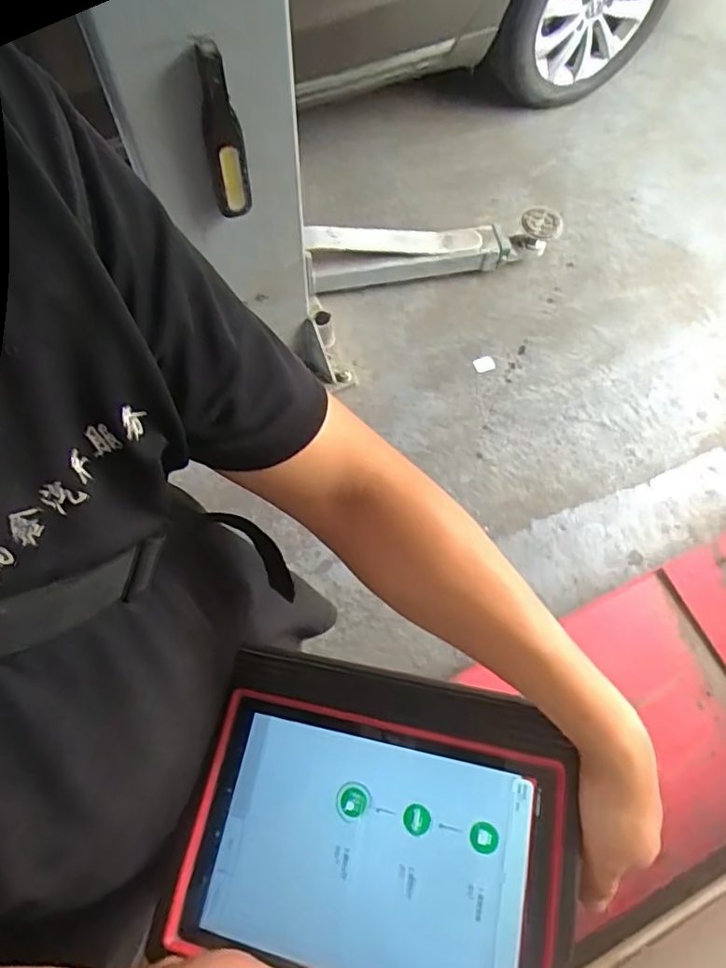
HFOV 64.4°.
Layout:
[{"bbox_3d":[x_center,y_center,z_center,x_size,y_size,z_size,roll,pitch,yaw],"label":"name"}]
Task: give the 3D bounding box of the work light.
[{"bbox_3d":[-0.224,-0.552,0.929,0.062,0.268,0.021,-8,67,-5],"label":"work light"}]

